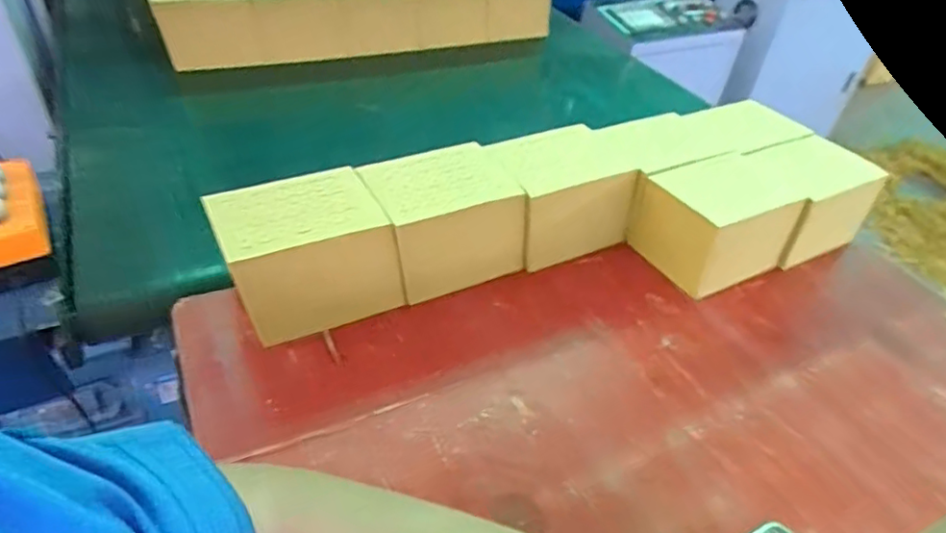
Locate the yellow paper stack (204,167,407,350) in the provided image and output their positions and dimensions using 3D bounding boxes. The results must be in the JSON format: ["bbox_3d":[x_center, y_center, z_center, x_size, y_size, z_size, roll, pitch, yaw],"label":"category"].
[{"bbox_3d":[-0.179,-0.012,0.644,0.164,0.126,0.118,-17,45,-24],"label":"yellow paper stack"}]

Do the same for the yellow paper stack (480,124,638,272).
[{"bbox_3d":[0.113,-0.094,0.768,0.192,0.133,0.118,-16,45,-23],"label":"yellow paper stack"}]

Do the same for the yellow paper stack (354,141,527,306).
[{"bbox_3d":[-0.037,-0.051,0.706,0.167,0.123,0.127,-18,46,-24],"label":"yellow paper stack"}]

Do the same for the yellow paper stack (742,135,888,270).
[{"bbox_3d":[0.459,-0.093,0.831,0.181,0.118,0.116,-16,45,-22],"label":"yellow paper stack"}]

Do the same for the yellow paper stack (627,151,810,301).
[{"bbox_3d":[0.310,-0.056,0.761,0.187,0.107,0.122,-18,46,-24],"label":"yellow paper stack"}]

